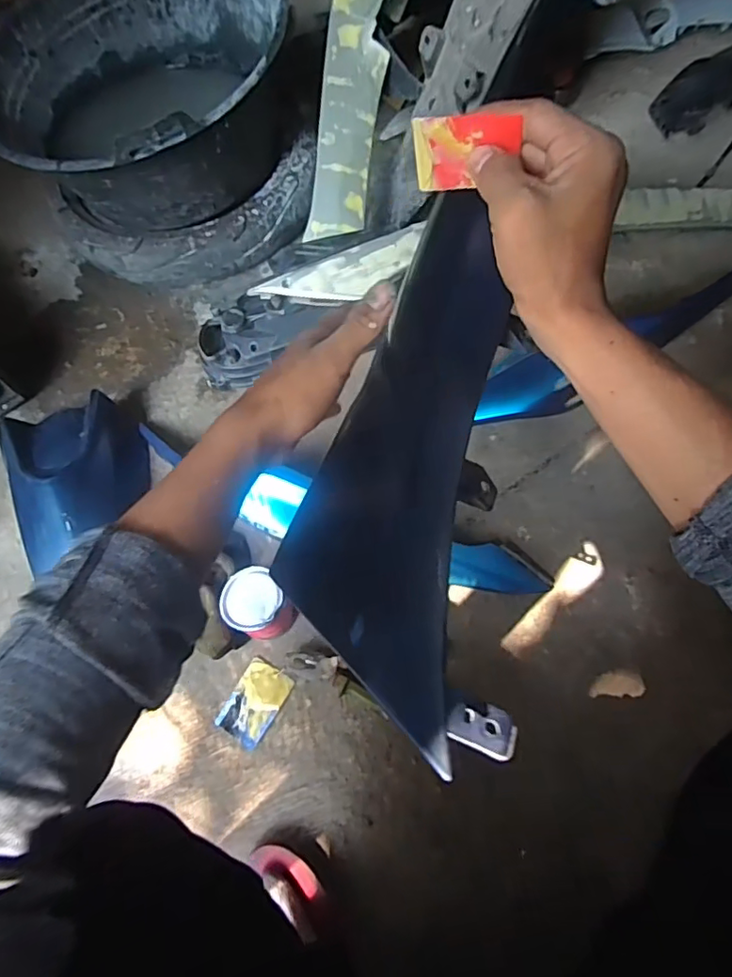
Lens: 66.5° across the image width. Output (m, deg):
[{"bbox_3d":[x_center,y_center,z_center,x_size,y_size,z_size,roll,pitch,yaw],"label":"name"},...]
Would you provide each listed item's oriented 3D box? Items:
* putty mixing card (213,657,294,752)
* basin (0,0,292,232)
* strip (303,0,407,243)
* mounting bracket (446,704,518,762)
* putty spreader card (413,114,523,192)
[{"bbox_3d":[-0.130,0.251,0.656,0.058,0.004,0.088,28,74,17],"label":"putty mixing card"},{"bbox_3d":[-0.345,-0.608,0.862,0.474,0.212,0.441,-1,66,2],"label":"basin"},{"bbox_3d":[0.016,-0.681,0.842,0.142,0.034,0.663,20,83,-11],"label":"strip"},{"bbox_3d":[0.046,0.094,0.220,0.027,0.007,0.018,21,68,11],"label":"mounting bracket"},{"bbox_3d":[0.055,-0.188,0.315,0.055,0.041,0.008,5,68,10],"label":"putty spreader card"}]

